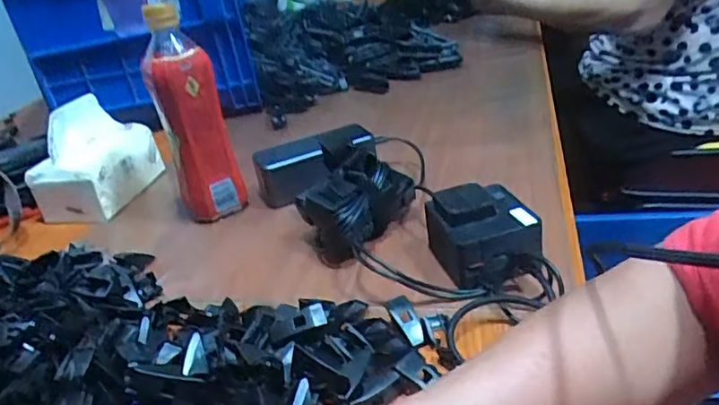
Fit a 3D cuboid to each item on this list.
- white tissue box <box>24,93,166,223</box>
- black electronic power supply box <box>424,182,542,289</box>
[{"bbox_3d":[-0.318,-0.057,0.695,0.092,0.101,0.132,-3,30,14],"label":"white tissue box"},{"bbox_3d":[0.100,0.027,0.467,0.074,0.060,0.084,-14,30,-5],"label":"black electronic power supply box"}]

